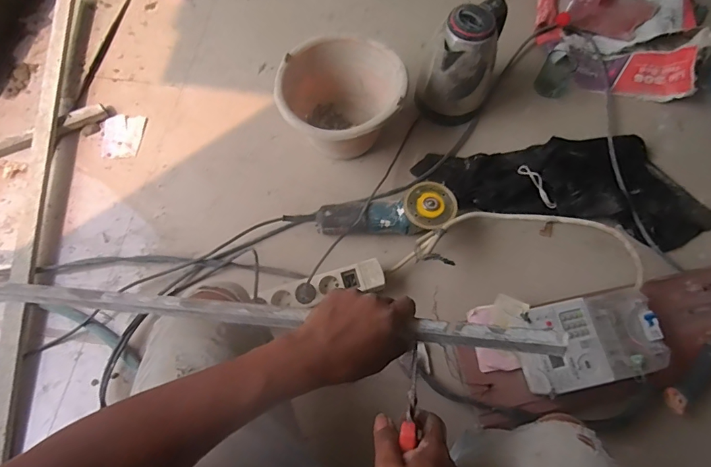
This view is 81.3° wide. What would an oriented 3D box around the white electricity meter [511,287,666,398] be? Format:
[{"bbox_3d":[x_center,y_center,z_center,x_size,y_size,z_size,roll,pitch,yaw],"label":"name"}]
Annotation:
[{"bbox_3d":[0.377,0.174,0.677,0.218,0.058,0.134,-11,68,-6],"label":"white electricity meter"}]

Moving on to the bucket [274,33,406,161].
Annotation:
[{"bbox_3d":[-0.028,-0.256,0.849,0.247,0.154,0.228,0,68,-1],"label":"bucket"}]

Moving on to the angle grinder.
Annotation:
[{"bbox_3d":[0.030,-0.046,0.822,0.321,0.076,0.101,3,68,0],"label":"angle grinder"}]

